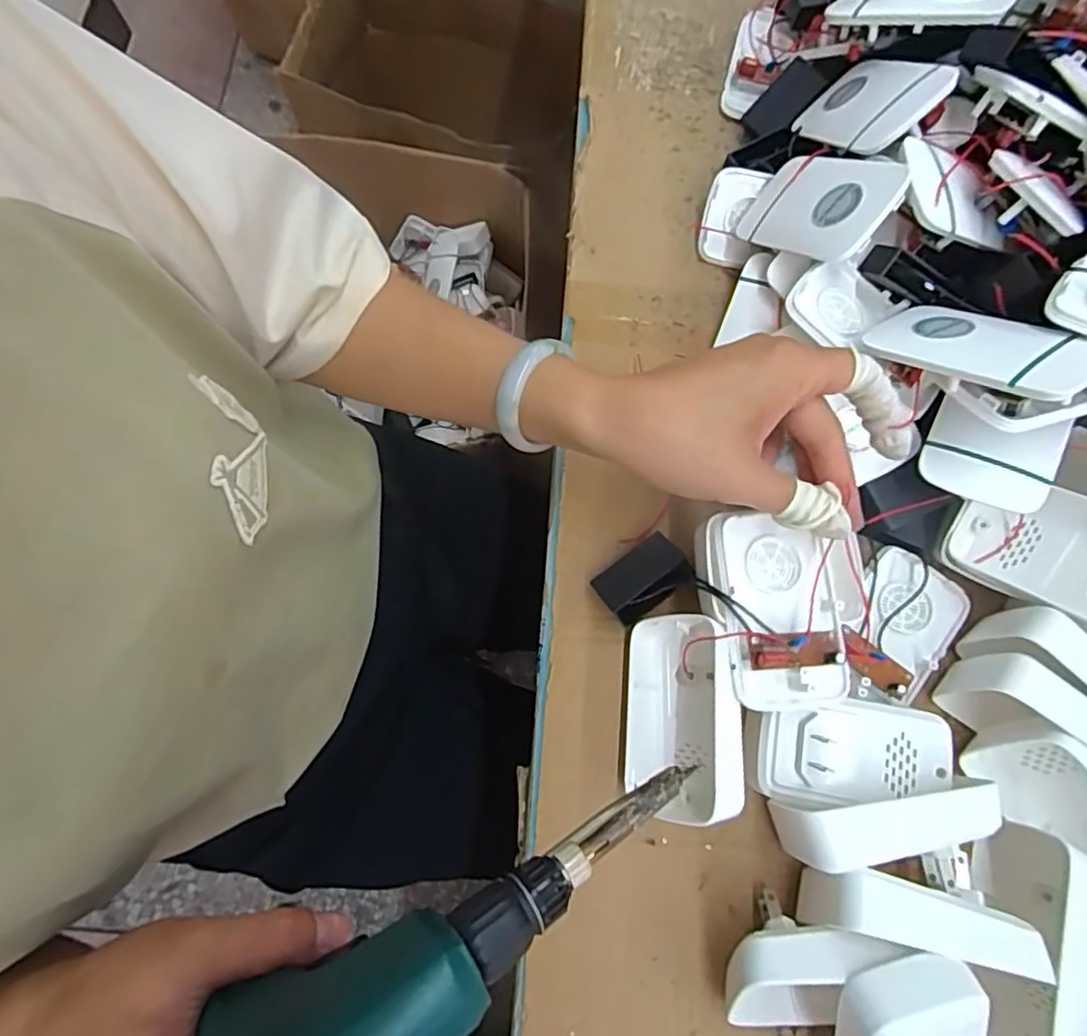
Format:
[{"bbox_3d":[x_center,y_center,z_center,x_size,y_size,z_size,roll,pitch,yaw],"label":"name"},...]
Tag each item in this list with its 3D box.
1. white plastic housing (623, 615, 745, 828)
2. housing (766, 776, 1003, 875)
[{"bbox_3d":[0.068,0.099,0.320,0.049,0.052,0.096,2,75,1],"label":"white plastic housing"},{"bbox_3d":[0.159,0.144,0.306,0.095,0.053,0.027,-9,75,-2],"label":"housing"}]

